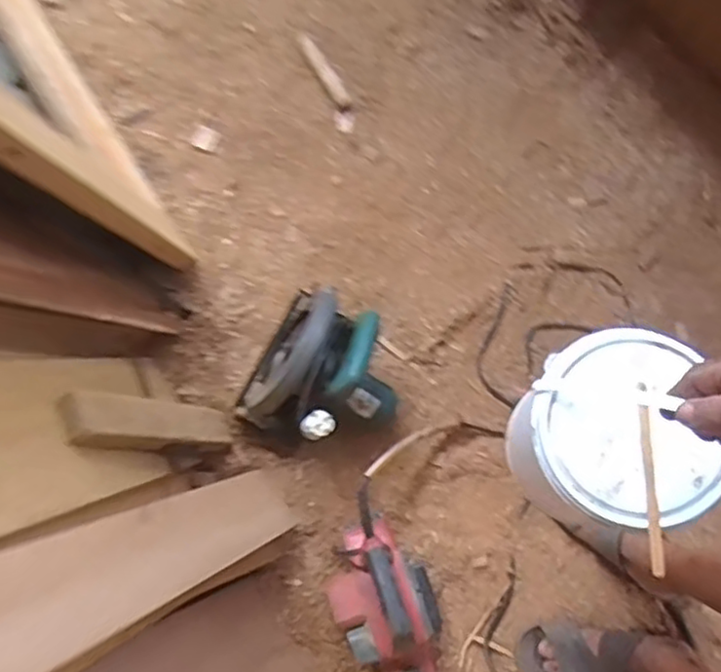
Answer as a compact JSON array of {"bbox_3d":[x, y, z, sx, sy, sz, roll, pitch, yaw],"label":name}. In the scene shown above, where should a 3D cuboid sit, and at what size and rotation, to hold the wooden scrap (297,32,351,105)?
[{"bbox_3d":[-0.074,-0.519,1.295,0.028,0.008,0.174,-31,79,-8],"label":"wooden scrap"}]

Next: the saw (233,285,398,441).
[{"bbox_3d":[-0.059,0.062,1.066,0.236,0.185,0.232,27,78,5],"label":"saw"}]

